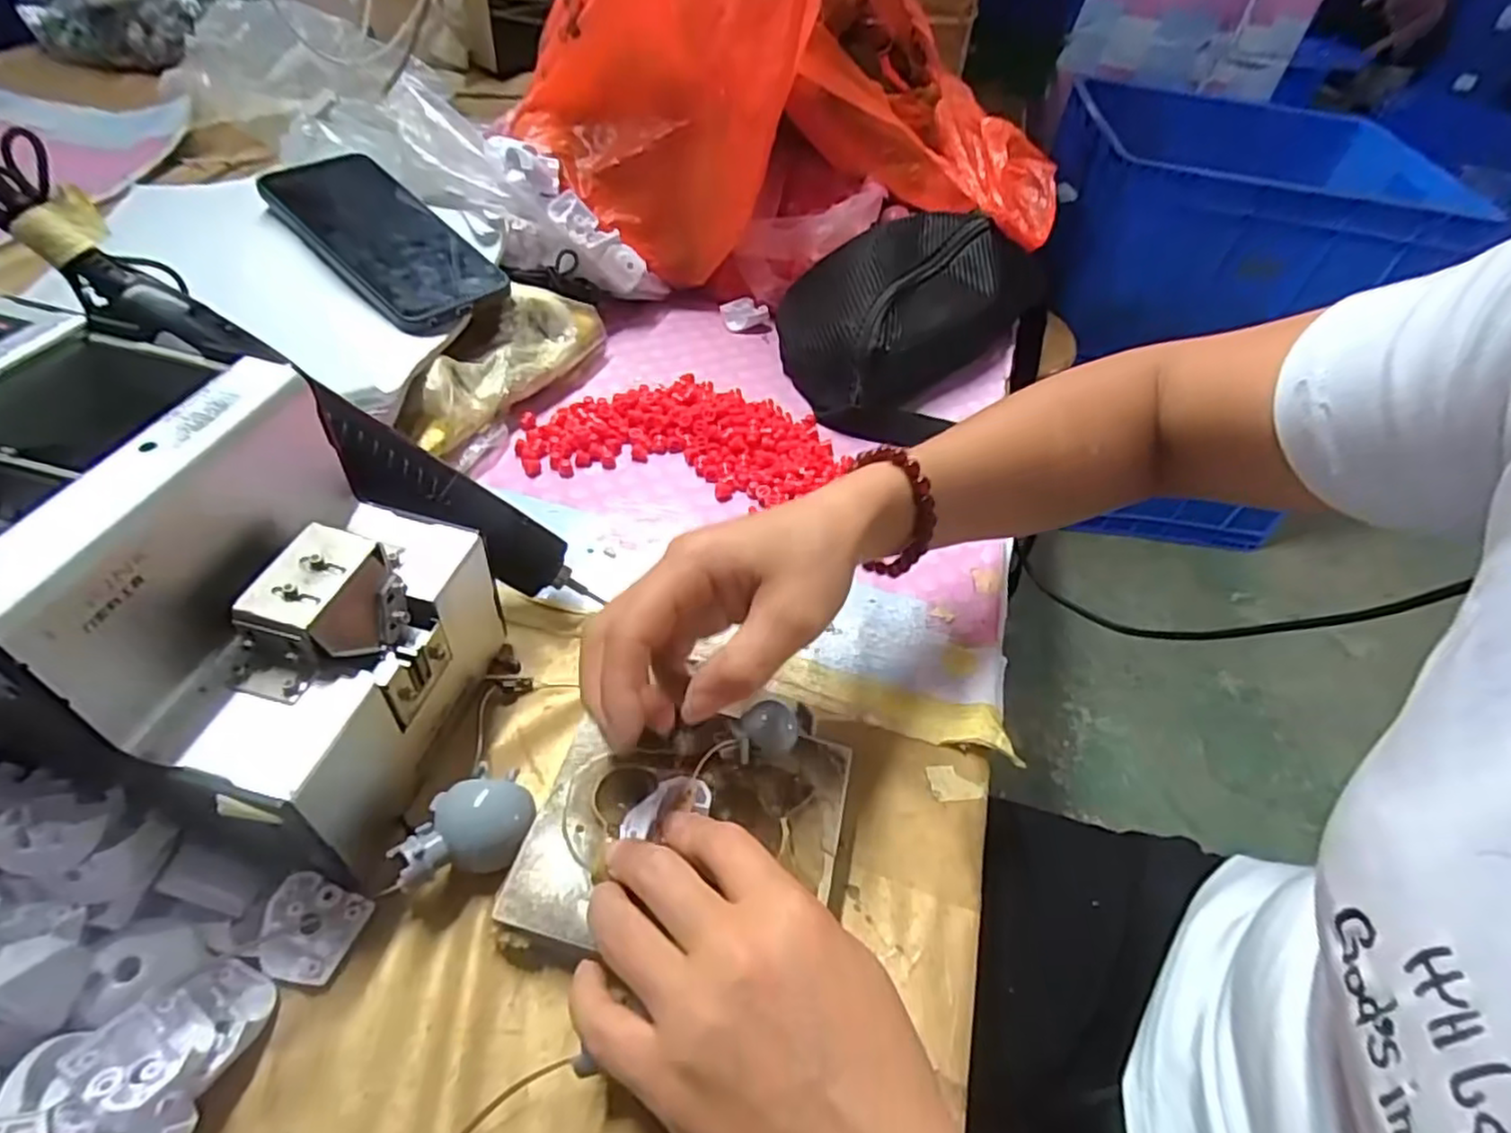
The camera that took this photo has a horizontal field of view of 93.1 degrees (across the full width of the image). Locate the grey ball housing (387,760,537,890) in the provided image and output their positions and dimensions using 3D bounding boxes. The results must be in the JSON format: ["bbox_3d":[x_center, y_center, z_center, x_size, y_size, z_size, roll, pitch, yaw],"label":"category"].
[{"bbox_3d":[-0.111,0.102,0.279,0.047,0.029,0.035,-16,53,-21],"label":"grey ball housing"}]

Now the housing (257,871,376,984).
[{"bbox_3d":[-0.162,0.131,0.258,0.032,0.011,0.032,38,64,-16],"label":"housing"}]

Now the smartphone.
[{"bbox_3d":[-0.244,-0.216,0.470,0.081,0.016,0.178,-36,70,-29],"label":"smartphone"}]

